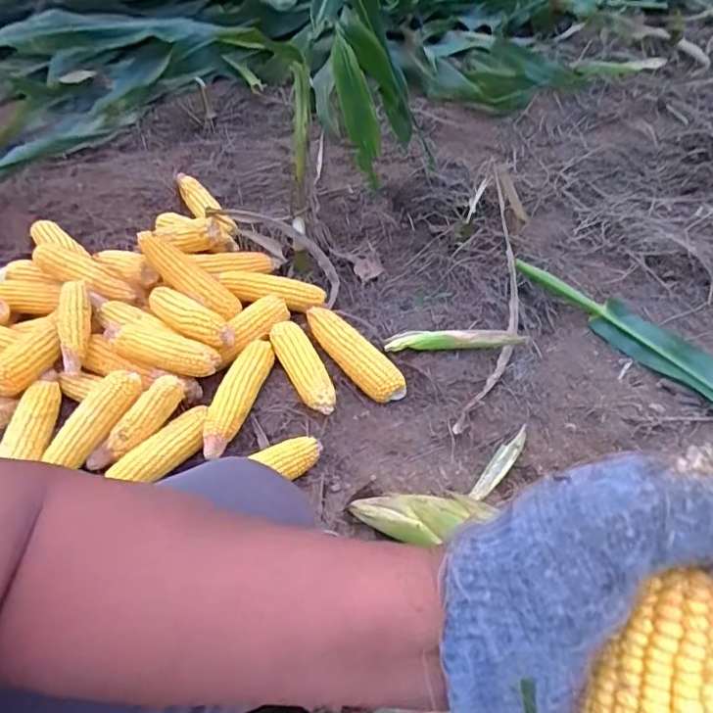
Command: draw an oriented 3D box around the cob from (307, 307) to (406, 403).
[{"bbox_3d":[-0.008,-0.007,0.903,0.058,0.051,0.199,-36,56,-24],"label":"cob"}]

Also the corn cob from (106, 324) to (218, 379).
[{"bbox_3d":[-0.305,-0.007,0.889,0.171,0.052,0.059,17,52,17],"label":"corn cob"}]

